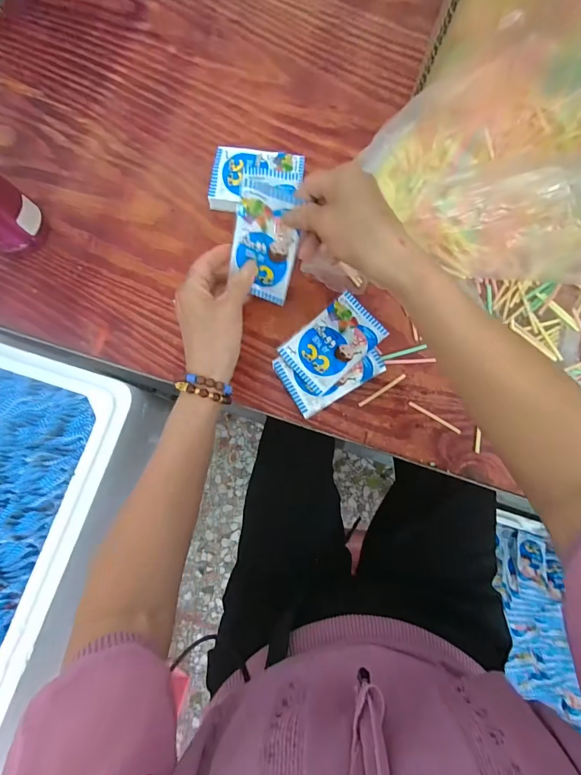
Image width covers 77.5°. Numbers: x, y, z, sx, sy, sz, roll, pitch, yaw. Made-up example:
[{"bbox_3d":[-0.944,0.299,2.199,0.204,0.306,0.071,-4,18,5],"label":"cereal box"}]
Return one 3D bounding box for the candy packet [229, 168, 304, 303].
[{"bbox_3d":[-0.025,-0.146,0.357,0.064,0.010,0.120,18,125,6],"label":"candy packet"}]

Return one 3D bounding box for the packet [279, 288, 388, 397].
[{"bbox_3d":[0.046,-0.049,0.392,0.105,0.006,0.069,-42,83,-8],"label":"packet"}]

